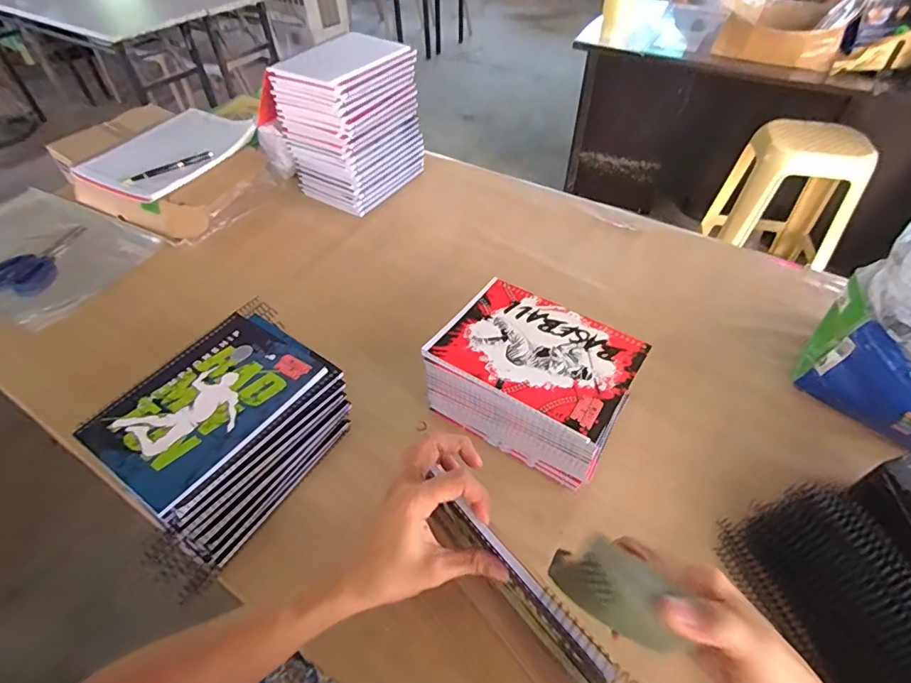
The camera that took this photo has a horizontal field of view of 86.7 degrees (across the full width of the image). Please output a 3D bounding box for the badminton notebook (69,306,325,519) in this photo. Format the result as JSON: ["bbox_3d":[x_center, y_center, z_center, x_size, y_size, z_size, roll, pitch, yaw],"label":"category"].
[{"bbox_3d":[-0.264,0.061,0.512,0.155,0.009,0.204,27,54,23],"label":"badminton notebook"}]

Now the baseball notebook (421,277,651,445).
[{"bbox_3d":[0.092,0.008,0.548,0.212,0.008,0.156,28,54,24],"label":"baseball notebook"}]

